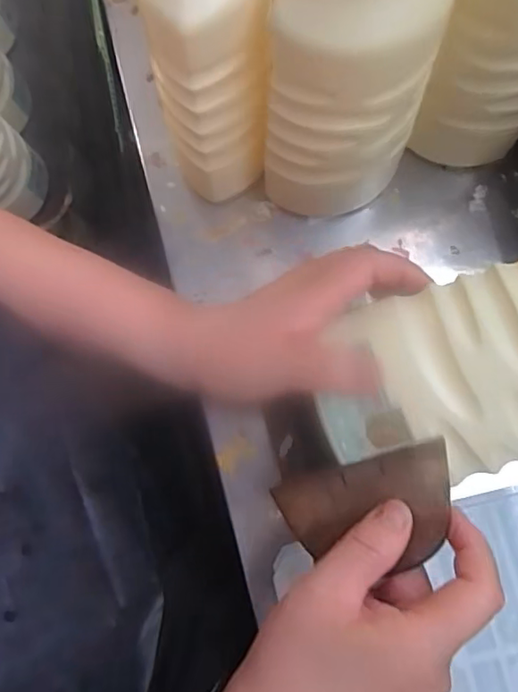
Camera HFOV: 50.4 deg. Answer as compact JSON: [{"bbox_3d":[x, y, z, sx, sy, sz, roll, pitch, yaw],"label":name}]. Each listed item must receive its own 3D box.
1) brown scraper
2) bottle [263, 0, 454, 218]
[{"bbox_3d":[0.054,0.085,0.279,0.091,0.006,0.054,-19,76,25],"label":"brown scraper"},{"bbox_3d":[0.048,-0.143,0.288,0.080,0.216,0.066,26,81,7],"label":"bottle"}]

